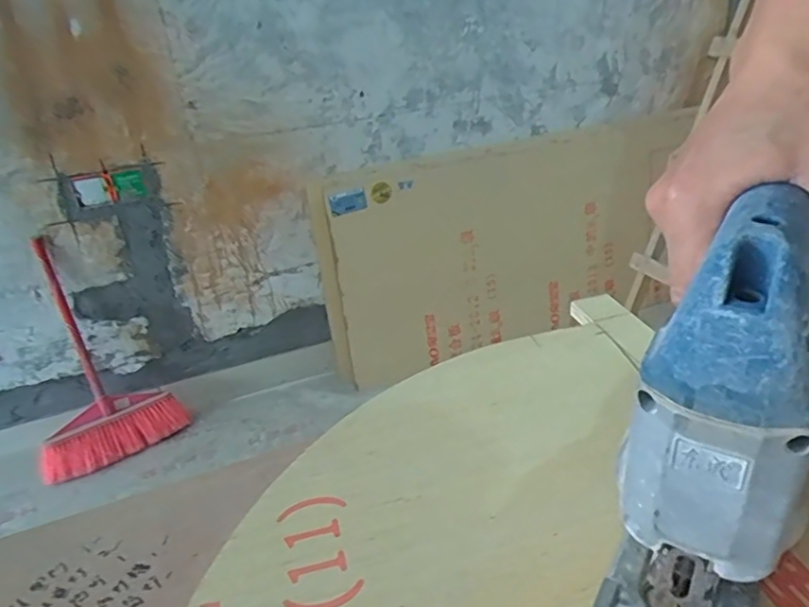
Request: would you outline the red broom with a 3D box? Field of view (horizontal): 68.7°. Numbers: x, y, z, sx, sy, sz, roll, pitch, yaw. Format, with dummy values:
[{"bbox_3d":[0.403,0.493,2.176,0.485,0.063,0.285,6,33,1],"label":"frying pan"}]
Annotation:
[{"bbox_3d":[-0.783,0.154,1.459,0.355,0.537,0.165,-26,37,-32],"label":"red broom"}]

